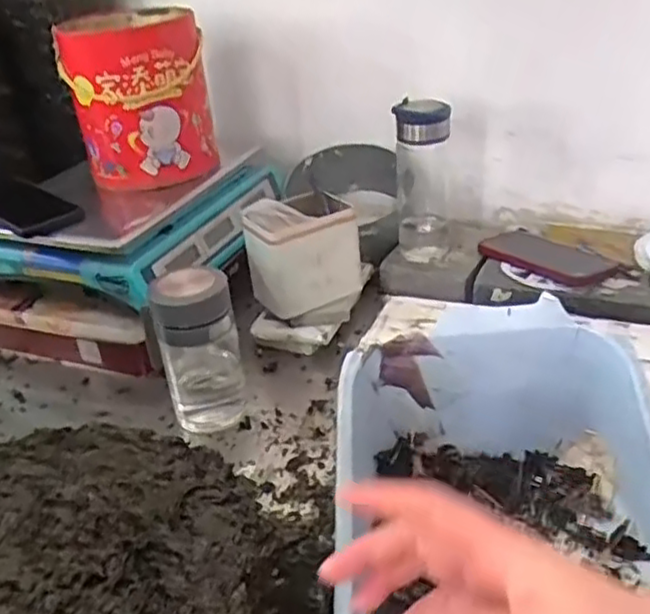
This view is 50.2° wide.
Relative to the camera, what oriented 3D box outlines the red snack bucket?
[{"bbox_3d":[-0.234,-0.273,0.893,0.163,0.180,0.197,-9,31,-8],"label":"red snack bucket"}]

